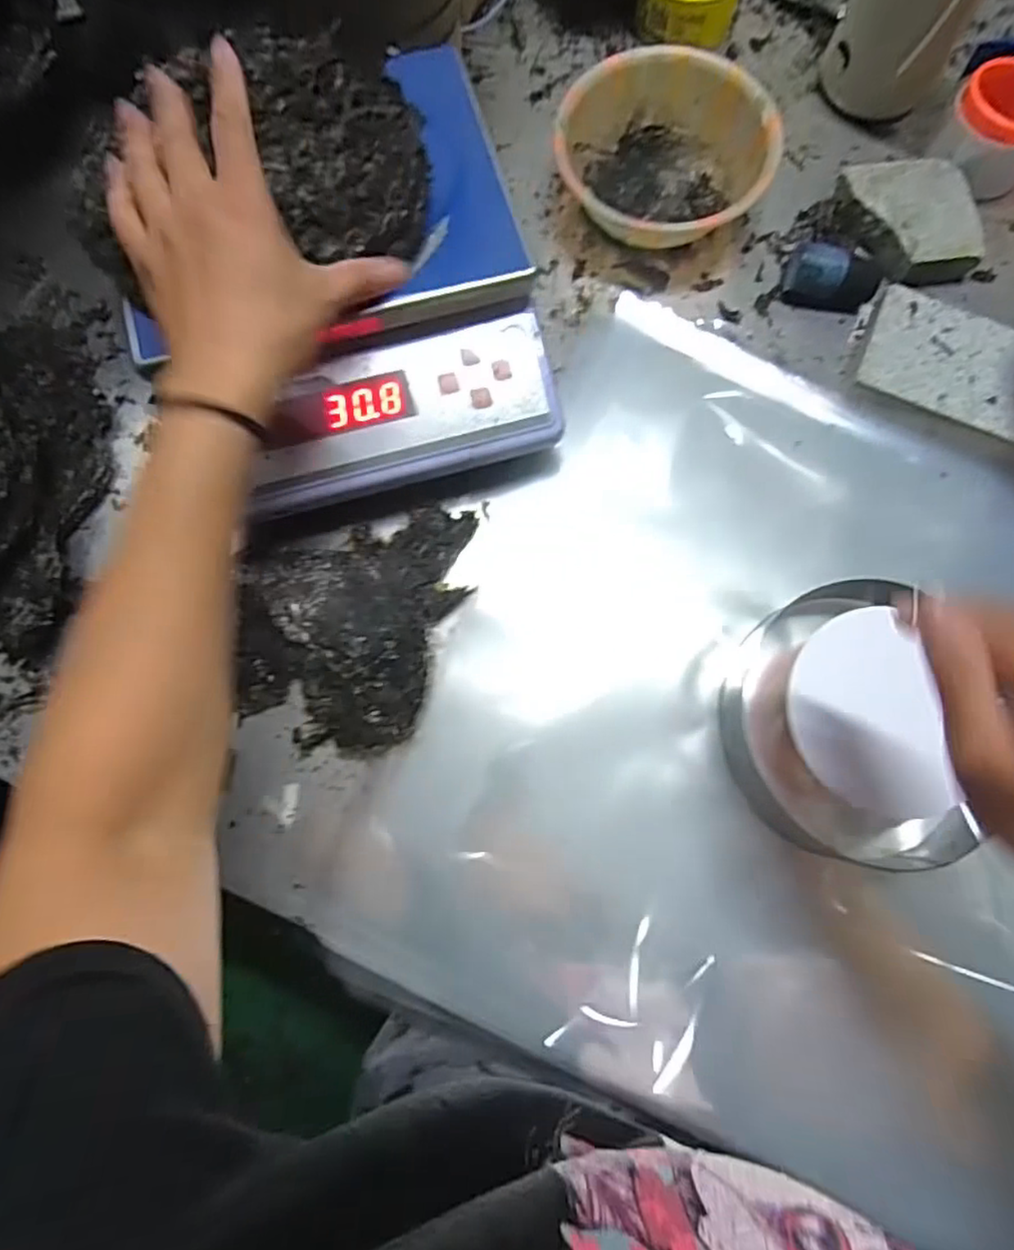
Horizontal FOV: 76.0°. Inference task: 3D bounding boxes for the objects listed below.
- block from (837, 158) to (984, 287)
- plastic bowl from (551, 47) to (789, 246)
[{"bbox_3d":[0.355,-0.351,0.568,0.101,0.037,0.112,-12,78,-2],"label":"block"},{"bbox_3d":[0.134,-0.401,0.560,0.174,0.063,0.162,0,77,0],"label":"plastic bowl"}]

